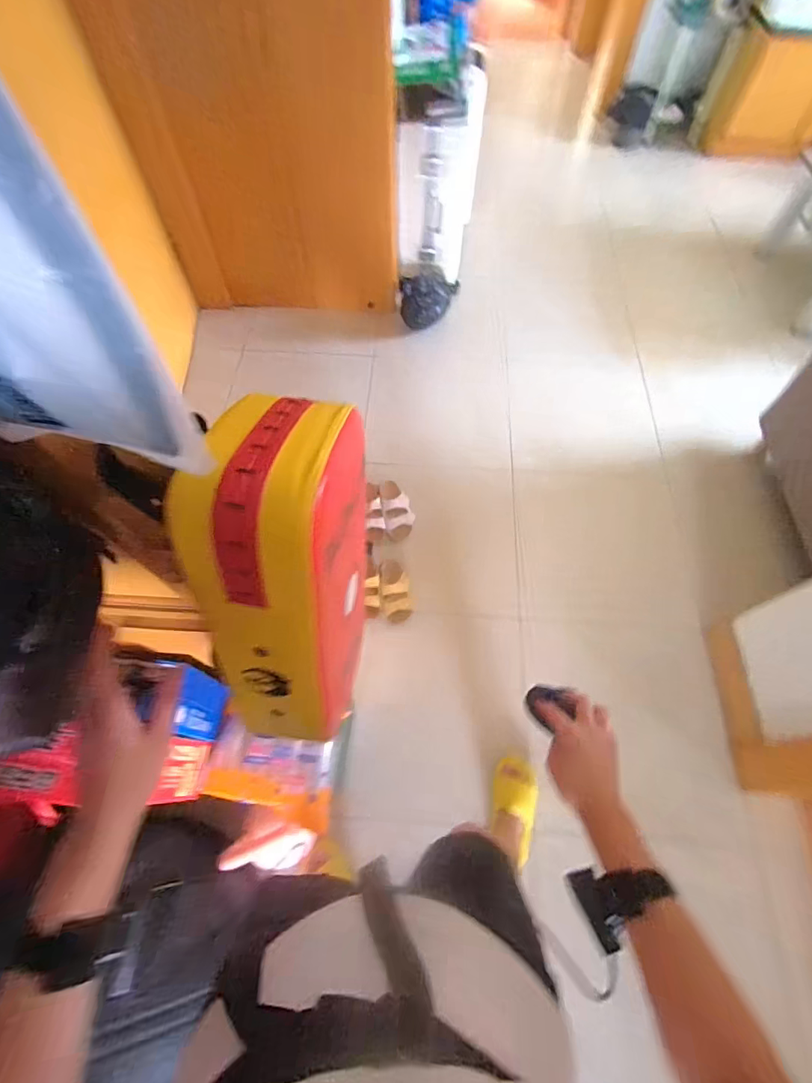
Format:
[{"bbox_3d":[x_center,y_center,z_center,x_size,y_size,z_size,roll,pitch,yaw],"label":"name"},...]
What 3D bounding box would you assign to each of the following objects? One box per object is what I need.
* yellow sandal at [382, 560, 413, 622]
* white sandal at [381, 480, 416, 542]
[{"bbox_3d":[-0.034,0.164,1.528,0.102,0.042,0.206,-6,63,-4],"label":"yellow sandal"},{"bbox_3d":[-0.034,-0.127,1.669,0.110,0.060,0.255,-9,63,-5],"label":"white sandal"}]

